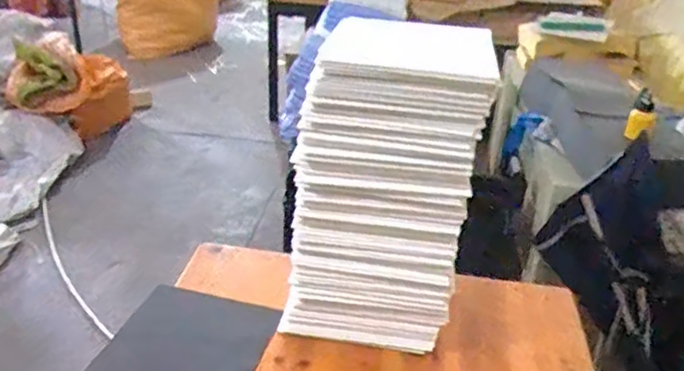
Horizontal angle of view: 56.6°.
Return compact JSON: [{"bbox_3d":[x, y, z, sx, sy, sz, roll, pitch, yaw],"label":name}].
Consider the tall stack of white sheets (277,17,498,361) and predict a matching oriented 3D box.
[{"bbox_3d":[0.074,-0.008,1.075,0.279,0.480,0.249,5,28,4],"label":"tall stack of white sheets"}]

